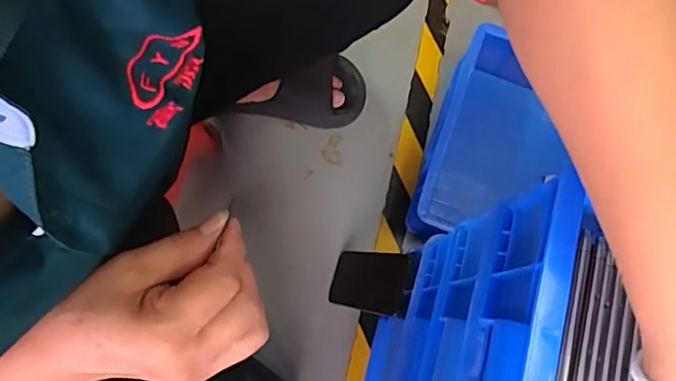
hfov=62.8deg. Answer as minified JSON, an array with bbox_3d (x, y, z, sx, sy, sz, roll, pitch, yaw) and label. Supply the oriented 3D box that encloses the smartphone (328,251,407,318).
[{"bbox_3d":[0.039,0.118,0.727,0.006,0.156,0.075,24,75,-32],"label":"smartphone"}]

